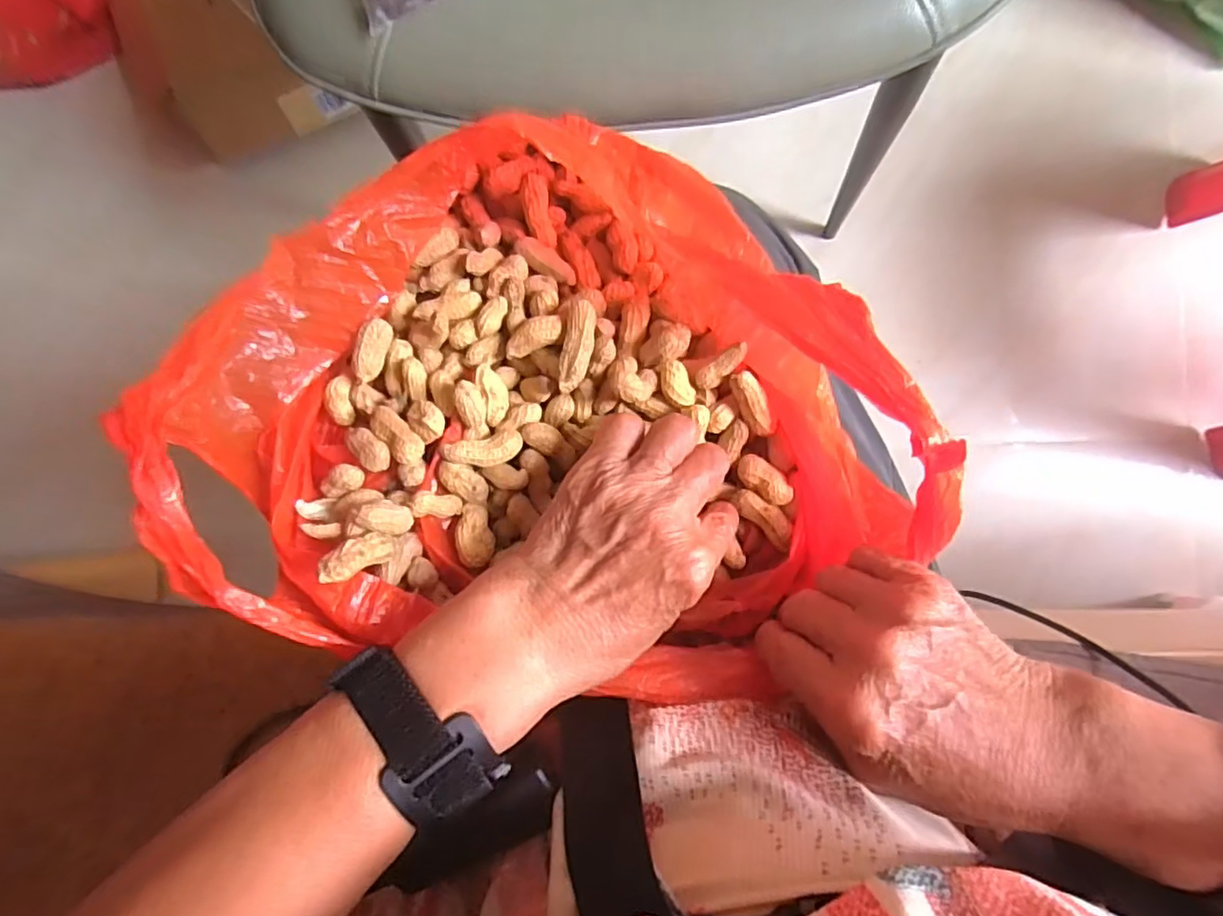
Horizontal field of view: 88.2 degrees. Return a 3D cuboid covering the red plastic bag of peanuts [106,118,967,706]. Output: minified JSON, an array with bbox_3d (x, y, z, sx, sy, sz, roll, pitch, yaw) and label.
[{"bbox_3d":[-0.025,-0.010,0.263,0.260,0.140,0.271,-42,86,3],"label":"red plastic bag of peanuts"}]

